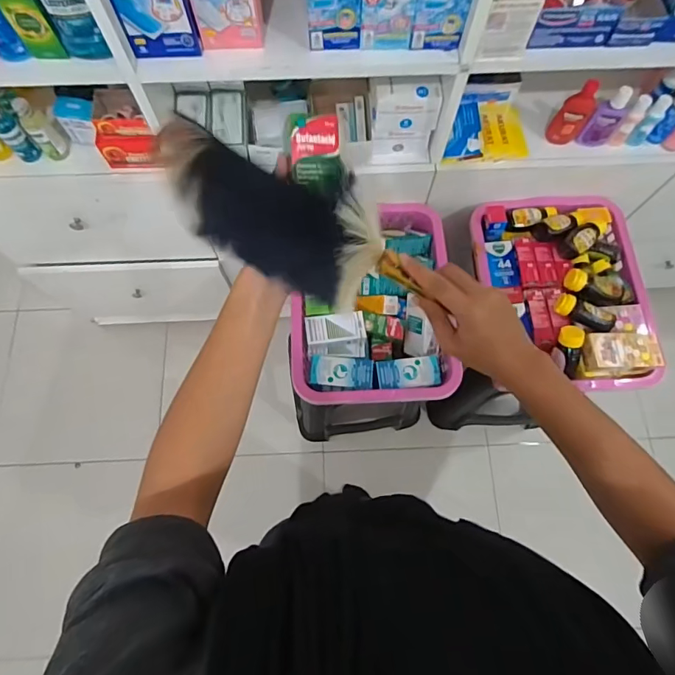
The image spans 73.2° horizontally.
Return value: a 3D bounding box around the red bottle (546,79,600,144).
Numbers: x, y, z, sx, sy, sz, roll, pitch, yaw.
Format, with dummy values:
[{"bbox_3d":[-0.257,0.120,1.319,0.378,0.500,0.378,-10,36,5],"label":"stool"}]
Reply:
[{"bbox_3d":[0.428,-0.405,0.825,0.027,0.128,0.049,-38,76,-12],"label":"red bottle"}]

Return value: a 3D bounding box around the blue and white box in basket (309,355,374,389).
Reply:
[{"bbox_3d":[0.008,0.064,0.858,0.118,0.018,0.057,5,72,1],"label":"blue and white box in basket"}]

